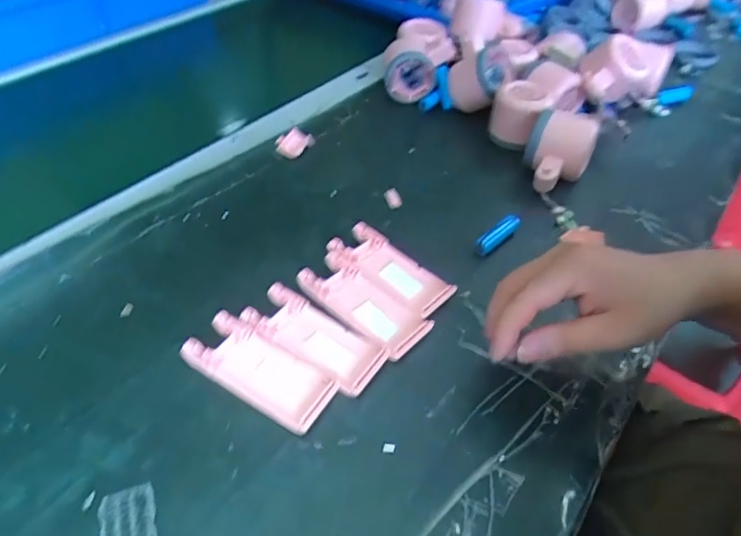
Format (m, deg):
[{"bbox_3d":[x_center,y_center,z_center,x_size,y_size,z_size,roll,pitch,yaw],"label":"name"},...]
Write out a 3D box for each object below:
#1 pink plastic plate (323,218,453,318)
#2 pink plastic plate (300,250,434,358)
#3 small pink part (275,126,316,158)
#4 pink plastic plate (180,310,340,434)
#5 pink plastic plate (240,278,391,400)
[{"bbox_3d":[0.016,0.000,0.396,0.103,0.015,0.040,34,54,27],"label":"pink plastic plate"},{"bbox_3d":[-0.005,0.025,0.371,0.103,0.010,0.043,35,54,27],"label":"pink plastic plate"},{"bbox_3d":[-0.080,-0.131,0.521,0.034,0.010,0.037,31,53,25],"label":"small pink part"},{"bbox_3d":[-0.073,0.066,0.330,0.102,0.011,0.043,24,50,20],"label":"pink plastic plate"},{"bbox_3d":[-0.040,0.046,0.349,0.103,0.009,0.041,28,51,23],"label":"pink plastic plate"}]

